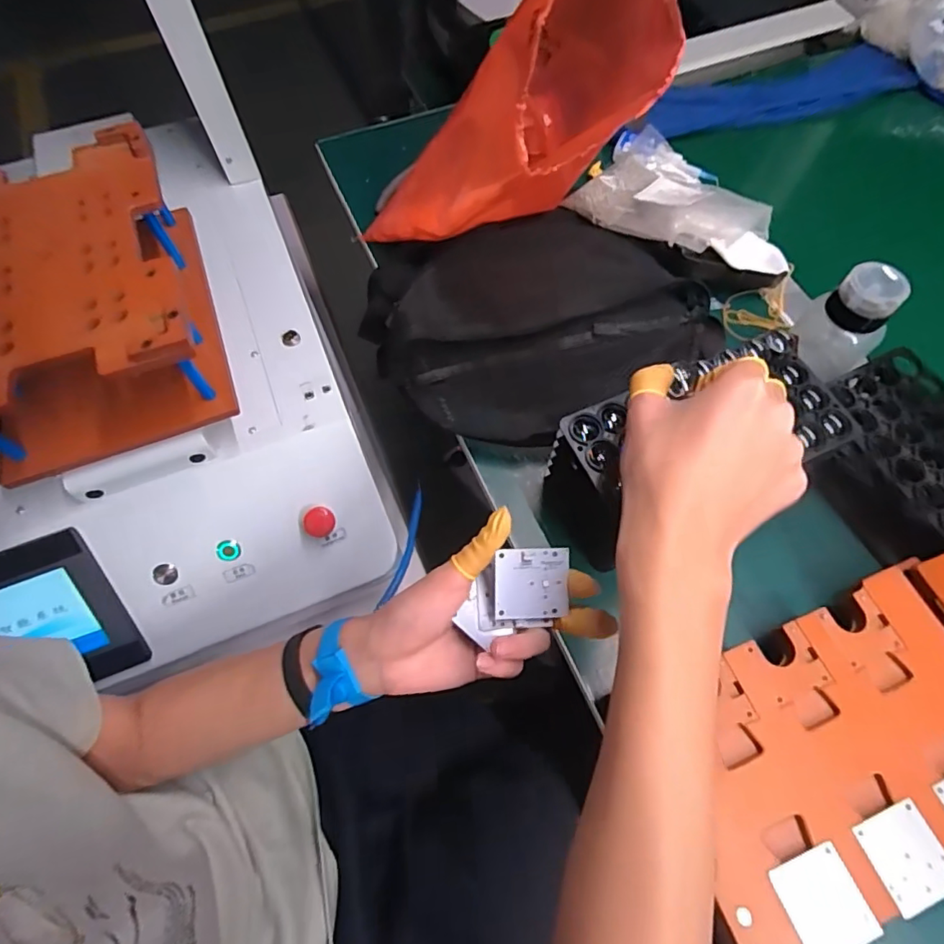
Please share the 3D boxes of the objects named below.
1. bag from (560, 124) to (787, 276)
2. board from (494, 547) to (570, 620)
[{"bbox_3d":[0.230,-0.290,0.568,0.225,0.038,0.144,34,70,16],"label":"bag"},{"bbox_3d":[0.037,0.071,0.339,0.045,0.004,0.044,0,92,-4],"label":"board"}]

